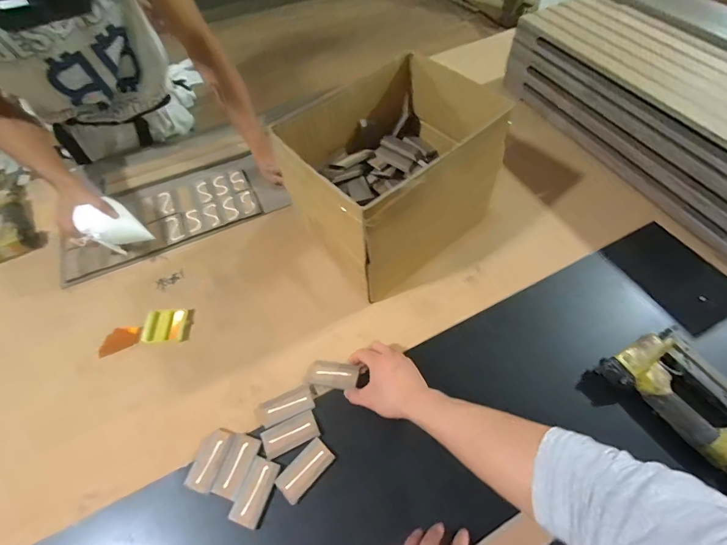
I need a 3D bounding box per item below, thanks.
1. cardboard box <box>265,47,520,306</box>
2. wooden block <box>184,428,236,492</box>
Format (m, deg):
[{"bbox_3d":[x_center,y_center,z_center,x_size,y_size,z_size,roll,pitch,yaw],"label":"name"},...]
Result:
[{"bbox_3d":[0.059,-0.186,0.666,0.337,0.233,0.273,-33,61,-17],"label":"cardboard box"},{"bbox_3d":[-0.219,0.274,0.527,0.039,0.022,0.080,15,59,12],"label":"wooden block"}]

